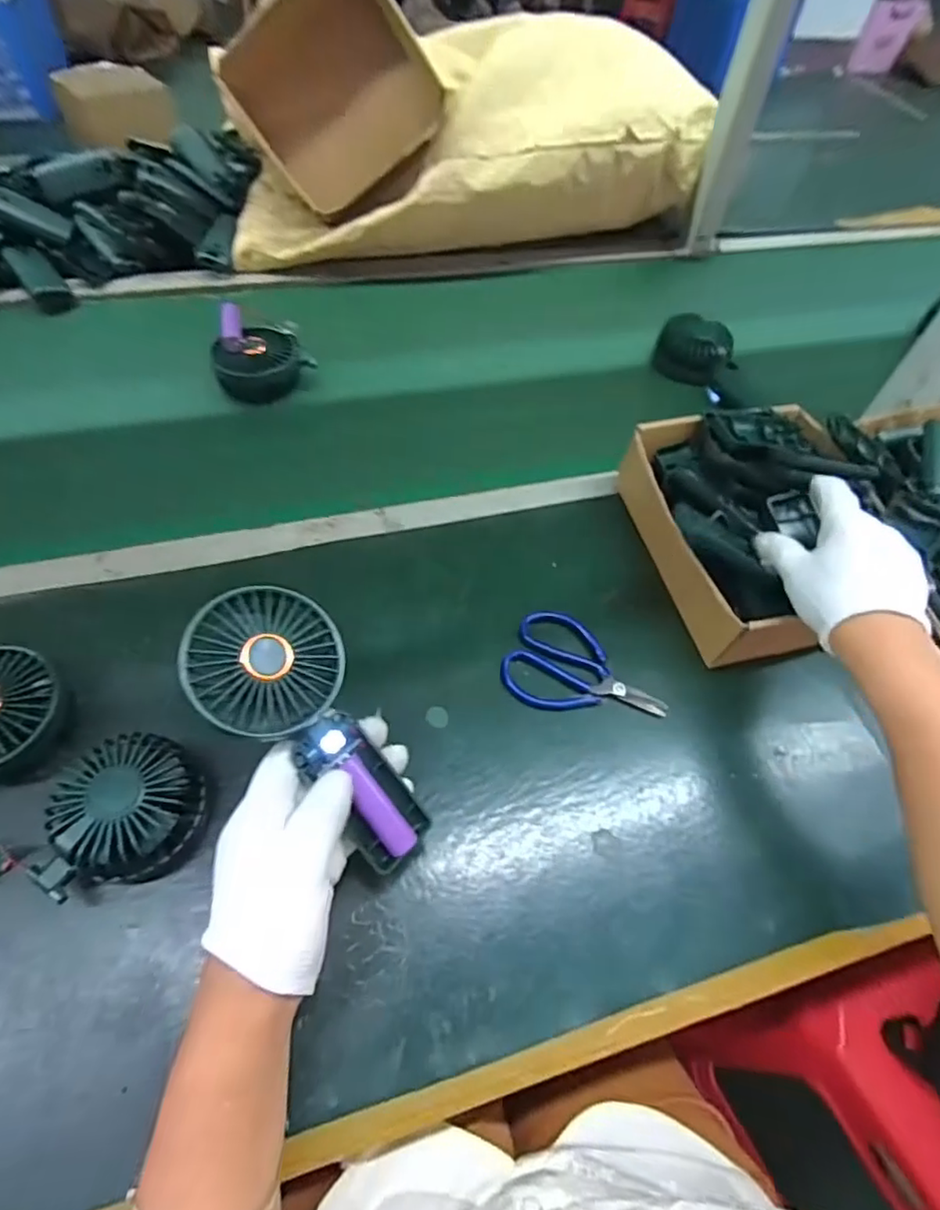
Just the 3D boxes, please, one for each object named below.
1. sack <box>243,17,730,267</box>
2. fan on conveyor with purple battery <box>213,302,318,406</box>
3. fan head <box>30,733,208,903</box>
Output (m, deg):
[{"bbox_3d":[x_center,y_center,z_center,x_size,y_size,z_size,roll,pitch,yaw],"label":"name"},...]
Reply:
[{"bbox_3d":[-0.009,-0.625,0.808,0.610,0.187,0.271,-13,57,-14],"label":"sack"},{"bbox_3d":[-0.222,-0.266,0.652,0.094,0.055,0.094,-5,56,-9],"label":"fan on conveyor with purple battery"},{"bbox_3d":[-0.219,0.130,0.387,0.094,0.052,0.088,-10,57,-12],"label":"fan head"}]

